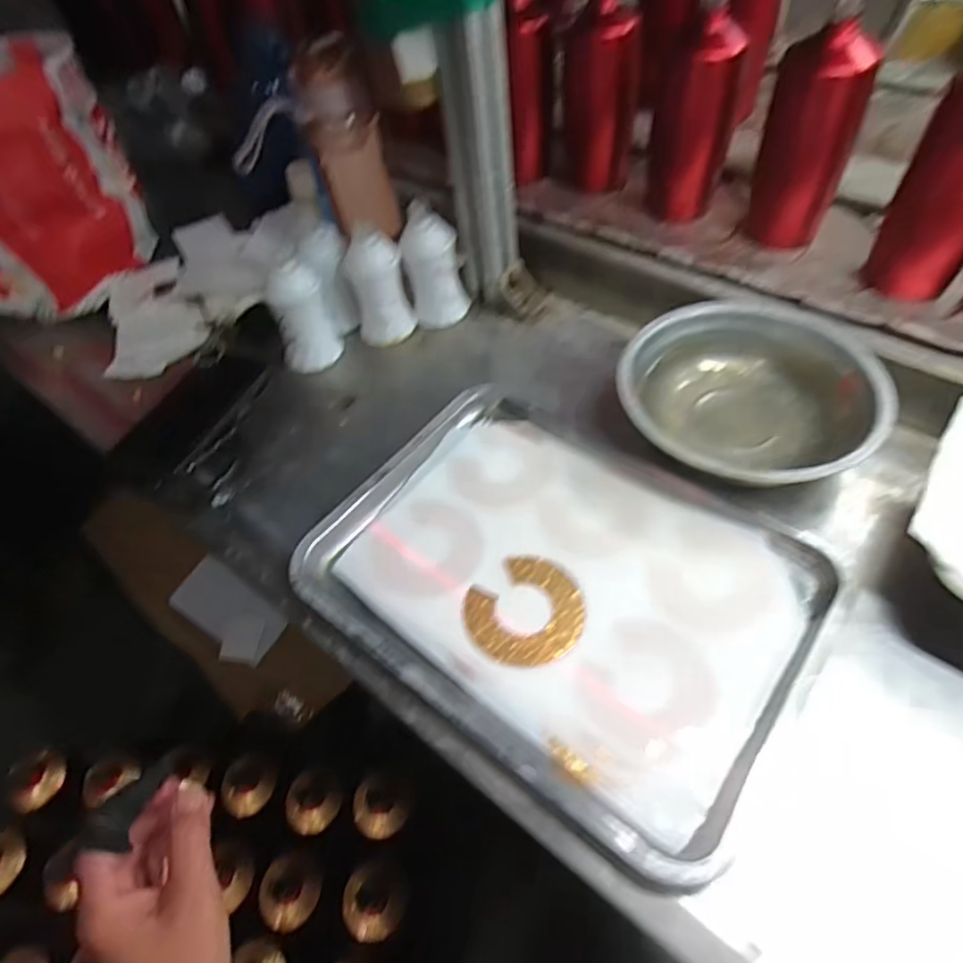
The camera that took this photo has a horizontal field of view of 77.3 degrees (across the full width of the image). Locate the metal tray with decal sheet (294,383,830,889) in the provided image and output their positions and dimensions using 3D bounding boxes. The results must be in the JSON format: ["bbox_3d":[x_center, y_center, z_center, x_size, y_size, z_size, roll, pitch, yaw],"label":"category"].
[{"bbox_3d":[0.052,0.069,0.436,0.333,0.017,0.252,29,60,25],"label":"metal tray with decal sheet"}]

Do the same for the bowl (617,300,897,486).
[{"bbox_3d":[0.216,-0.078,0.495,0.196,0.047,0.194,0,60,0],"label":"bowl"}]

